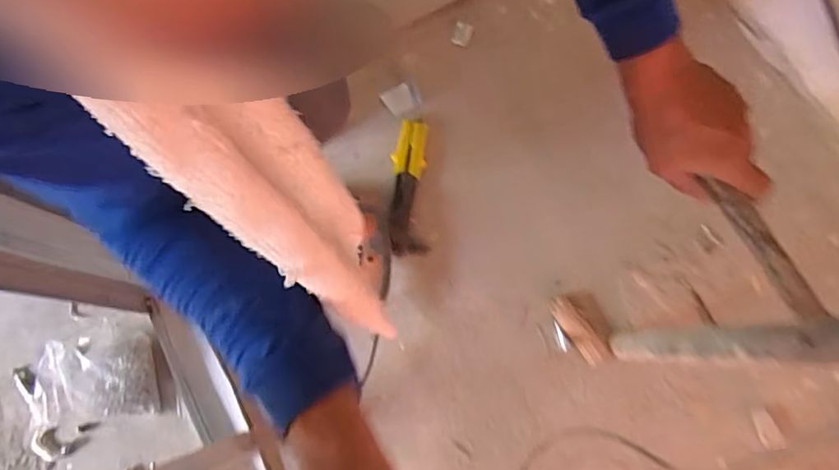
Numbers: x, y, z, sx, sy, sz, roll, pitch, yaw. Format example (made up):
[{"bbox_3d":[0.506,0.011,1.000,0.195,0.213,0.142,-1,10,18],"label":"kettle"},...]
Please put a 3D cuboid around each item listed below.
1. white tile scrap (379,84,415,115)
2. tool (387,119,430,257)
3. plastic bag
[{"bbox_3d":[-0.041,-0.257,1.026,0.054,0.008,0.061,-23,76,-6],"label":"white tile scrap"},{"bbox_3d":[-0.021,-0.090,0.972,0.067,0.016,0.255,0,74,0],"label":"tool"},{"bbox_3d":[-0.546,0.245,0.871,0.223,0.063,0.157,-23,76,-6],"label":"plastic bag"}]

